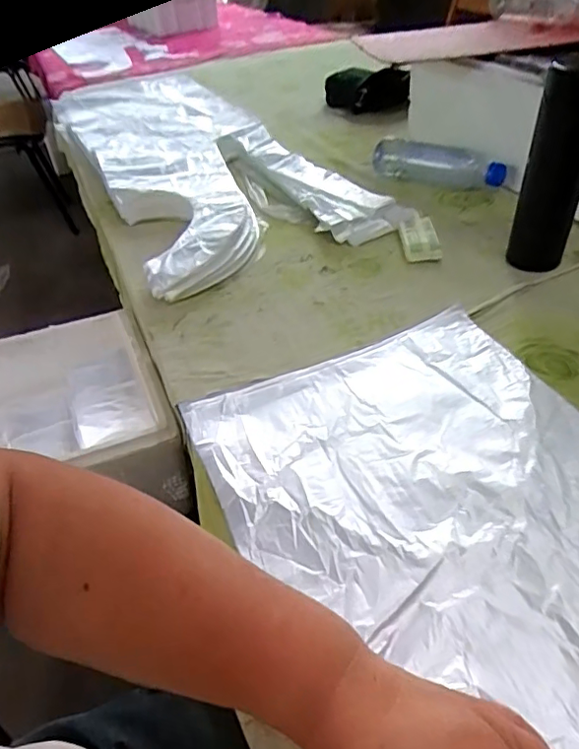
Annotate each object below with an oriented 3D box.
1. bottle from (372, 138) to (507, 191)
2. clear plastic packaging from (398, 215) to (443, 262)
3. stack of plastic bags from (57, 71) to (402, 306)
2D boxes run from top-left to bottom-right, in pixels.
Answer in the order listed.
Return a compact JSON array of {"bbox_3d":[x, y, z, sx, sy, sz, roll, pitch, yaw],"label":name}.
[{"bbox_3d":[0.236,-0.334,0.891,0.220,0.051,0.059,17,46,23],"label":"bottle"},{"bbox_3d":[0.173,-0.181,0.738,0.047,0.010,0.080,-6,56,7],"label":"clear plastic packaging"},{"bbox_3d":[-0.204,-0.420,1.030,0.375,0.080,0.919,-23,44,-20],"label":"stack of plastic bags"}]

